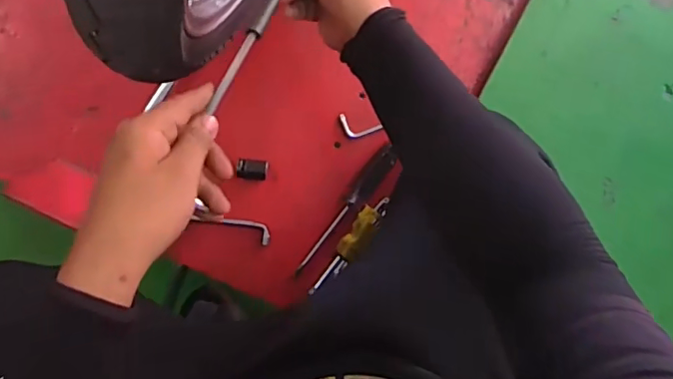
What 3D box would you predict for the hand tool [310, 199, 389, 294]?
[{"bbox_3d":[0.019,0.075,0.733,0.027,0.023,0.154,36,88,-9],"label":"hand tool"}]

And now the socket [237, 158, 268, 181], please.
[{"bbox_3d":[-0.110,-0.025,0.723,0.040,0.031,0.025,8,92,-9],"label":"socket"}]

